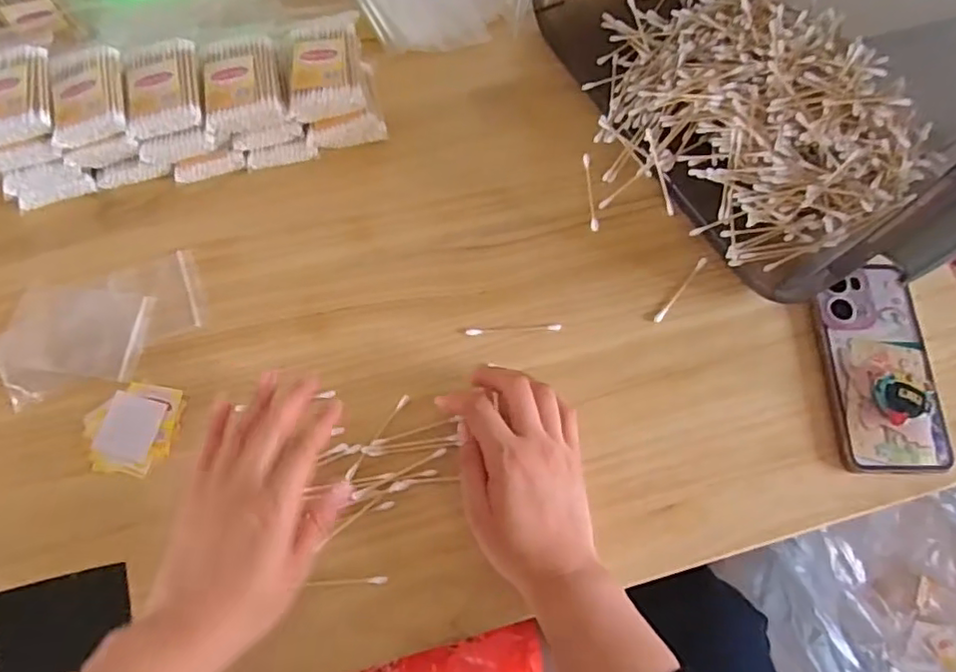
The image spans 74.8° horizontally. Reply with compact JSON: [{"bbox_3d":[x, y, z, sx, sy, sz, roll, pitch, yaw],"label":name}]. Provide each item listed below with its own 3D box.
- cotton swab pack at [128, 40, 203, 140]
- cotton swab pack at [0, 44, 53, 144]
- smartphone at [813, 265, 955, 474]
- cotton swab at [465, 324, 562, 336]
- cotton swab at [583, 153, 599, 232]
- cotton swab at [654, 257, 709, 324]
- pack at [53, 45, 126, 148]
[{"bbox_3d":[-0.237,-0.187,0.471,0.052,0.015,0.069,-8,69,-6],"label":"cotton swab pack"},{"bbox_3d":[-0.346,-0.181,0.462,0.059,0.015,0.078,-8,69,-6],"label":"cotton swab pack"},{"bbox_3d":[0.302,0.021,0.466,0.078,0.022,0.156,0,70,-2],"label":"smartphone"},{"bbox_3d":[0.027,-0.004,0.477,0.072,0.005,0.006,-3,70,-3],"label":"cotton swab"},{"bbox_3d":[0.094,-0.121,0.520,0.006,0.004,0.073,-2,70,-2],"label":"cotton swab"},{"bbox_3d":[0.160,-0.037,0.492,0.006,0.004,0.072,39,73,12],"label":"cotton swab"},{"bbox_3d":[-0.290,-0.181,0.468,0.053,0.019,0.069,-8,69,-6],"label":"pack"}]

